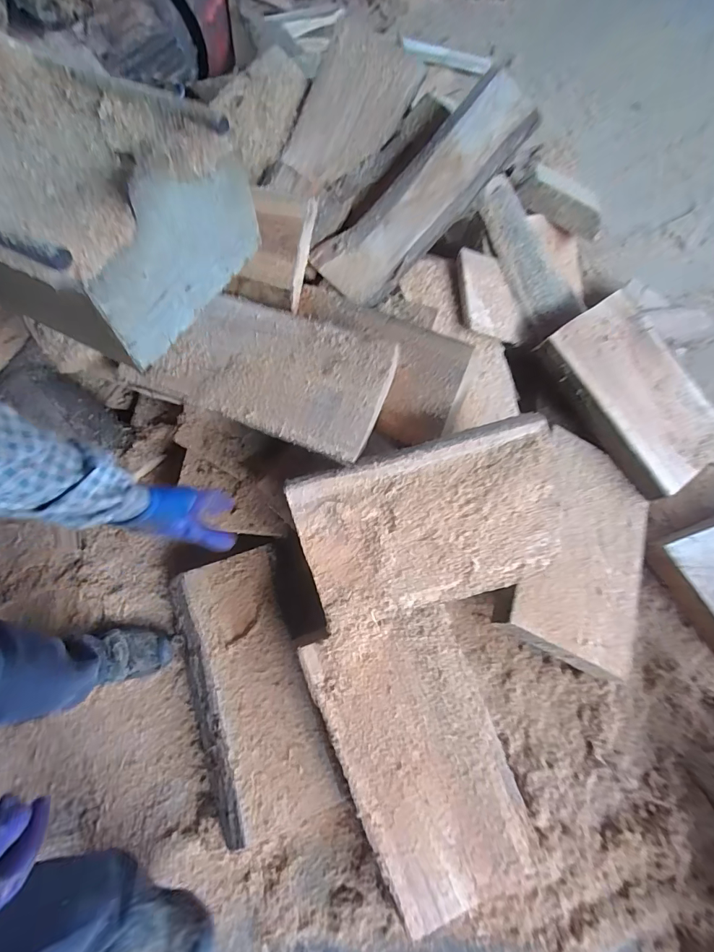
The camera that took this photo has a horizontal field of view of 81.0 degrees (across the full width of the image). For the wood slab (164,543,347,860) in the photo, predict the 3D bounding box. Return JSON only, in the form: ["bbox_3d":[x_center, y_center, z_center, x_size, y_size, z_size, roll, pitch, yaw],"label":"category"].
[{"bbox_3d":[-0.221,0.415,0.844,0.223,0.040,0.503,-19,69,-10],"label":"wood slab"}]

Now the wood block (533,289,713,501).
[{"bbox_3d":[0.713,-0.193,1.059,0.315,0.077,0.517,-36,88,-16],"label":"wood block"}]

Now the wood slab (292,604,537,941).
[{"bbox_3d":[0.115,0.504,0.764,0.291,0.033,0.513,-21,80,-9],"label":"wood slab"}]

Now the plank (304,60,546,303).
[{"bbox_3d":[0.143,-0.577,0.861,0.517,0.040,0.166,-40,98,11],"label":"plank"}]

